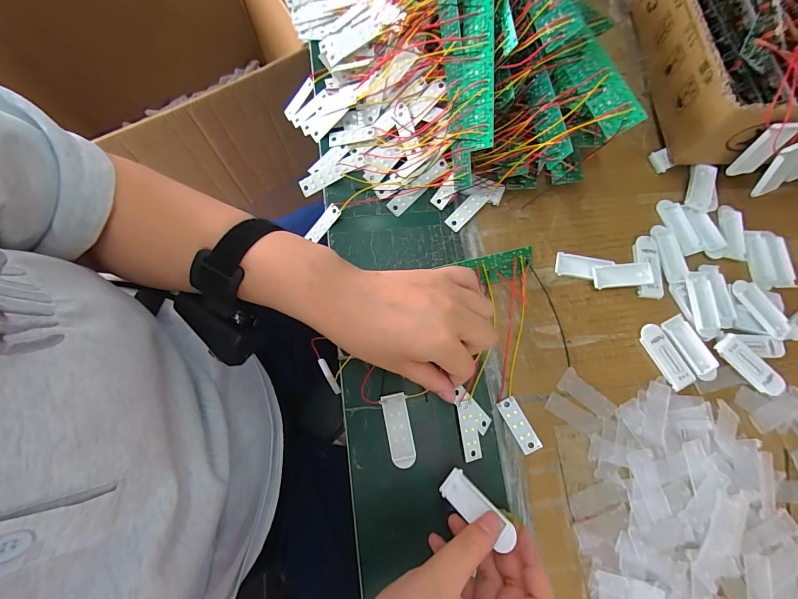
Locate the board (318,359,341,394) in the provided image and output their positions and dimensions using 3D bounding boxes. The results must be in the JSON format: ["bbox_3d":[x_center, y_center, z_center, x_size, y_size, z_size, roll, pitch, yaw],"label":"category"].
[{"bbox_3d":[-0.071,0.081,0.365,0.008,0.052,0.011,-20,41,-6],"label":"board"}]

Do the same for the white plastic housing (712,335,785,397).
[{"bbox_3d":[0.300,0.056,0.304,0.022,0.009,0.058,-40,81,-10],"label":"white plastic housing"}]

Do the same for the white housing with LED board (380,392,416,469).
[{"bbox_3d":[0.000,0.108,0.294,0.020,0.007,0.057,-12,77,-4],"label":"white housing with LED board"}]

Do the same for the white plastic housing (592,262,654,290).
[{"bbox_3d":[0.201,-0.021,0.319,0.051,0.011,0.020,-5,77,-3],"label":"white plastic housing"}]

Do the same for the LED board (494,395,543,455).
[{"bbox_3d":[0.100,0.105,0.297,0.016,0.004,0.046,-29,80,2],"label":"LED board"}]

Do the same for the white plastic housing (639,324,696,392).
[{"bbox_3d":[0.230,0.048,0.306,0.023,0.004,0.056,-23,78,-7],"label":"white plastic housing"}]

